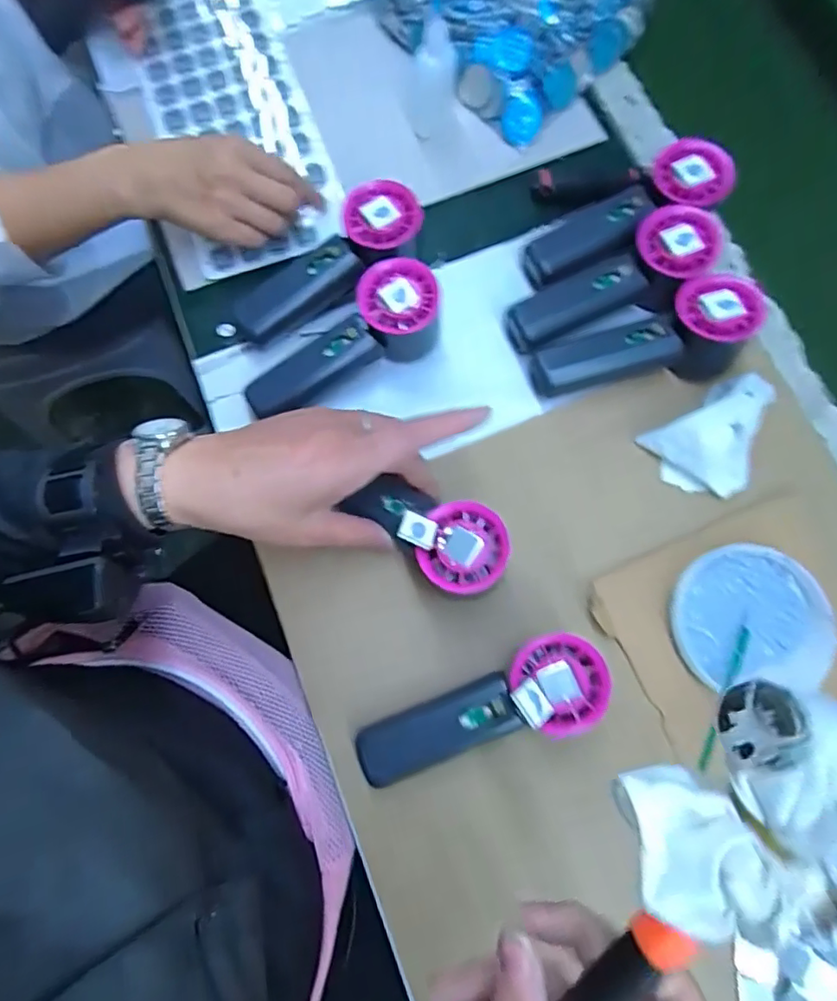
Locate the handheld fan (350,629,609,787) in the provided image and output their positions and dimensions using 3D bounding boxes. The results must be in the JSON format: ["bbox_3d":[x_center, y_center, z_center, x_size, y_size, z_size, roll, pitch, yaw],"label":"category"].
[{"bbox_3d":[0.038,0.130,0.346,0.155,0.055,0.055,-20,77,-7],"label":"handheld fan"}]

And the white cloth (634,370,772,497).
[{"bbox_3d":[0.221,-0.045,0.402,0.100,0.039,0.068,-31,78,-9],"label":"white cloth"}]

